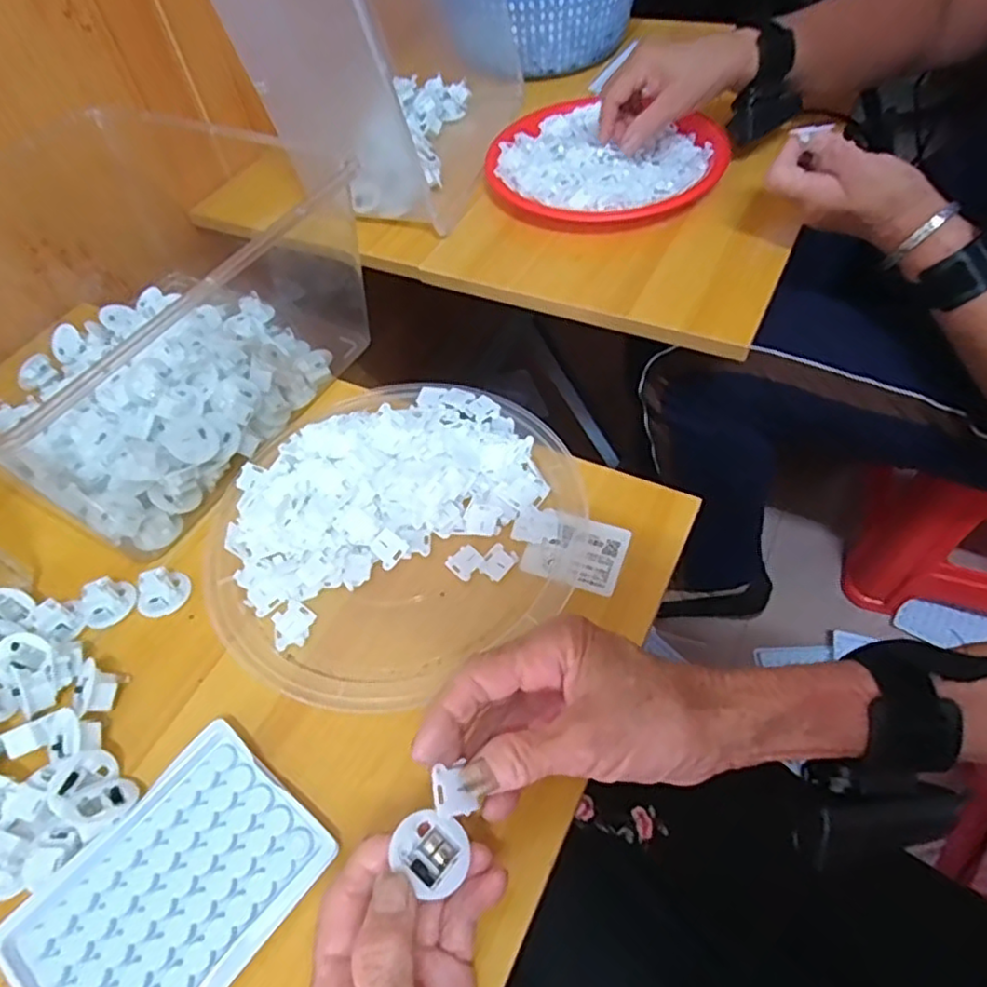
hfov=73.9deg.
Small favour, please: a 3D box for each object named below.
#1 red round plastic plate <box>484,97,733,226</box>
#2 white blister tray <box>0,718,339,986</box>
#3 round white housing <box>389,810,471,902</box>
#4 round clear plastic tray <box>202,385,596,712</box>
[{"bbox_3d":[0.113,-0.333,0.667,0.228,0.037,0.207,22,59,20],"label":"red round plastic plate"},{"bbox_3d":[-0.149,0.185,0.304,0.098,0.007,0.125,32,63,26],"label":"white blister tray"},{"bbox_3d":[-0.026,0.147,0.270,0.030,0.010,0.027,13,56,14],"label":"round white housing"},{"bbox_3d":[-0.062,0.018,0.426,0.237,0.024,0.209,-32,57,-16],"label":"round clear plastic tray"}]

